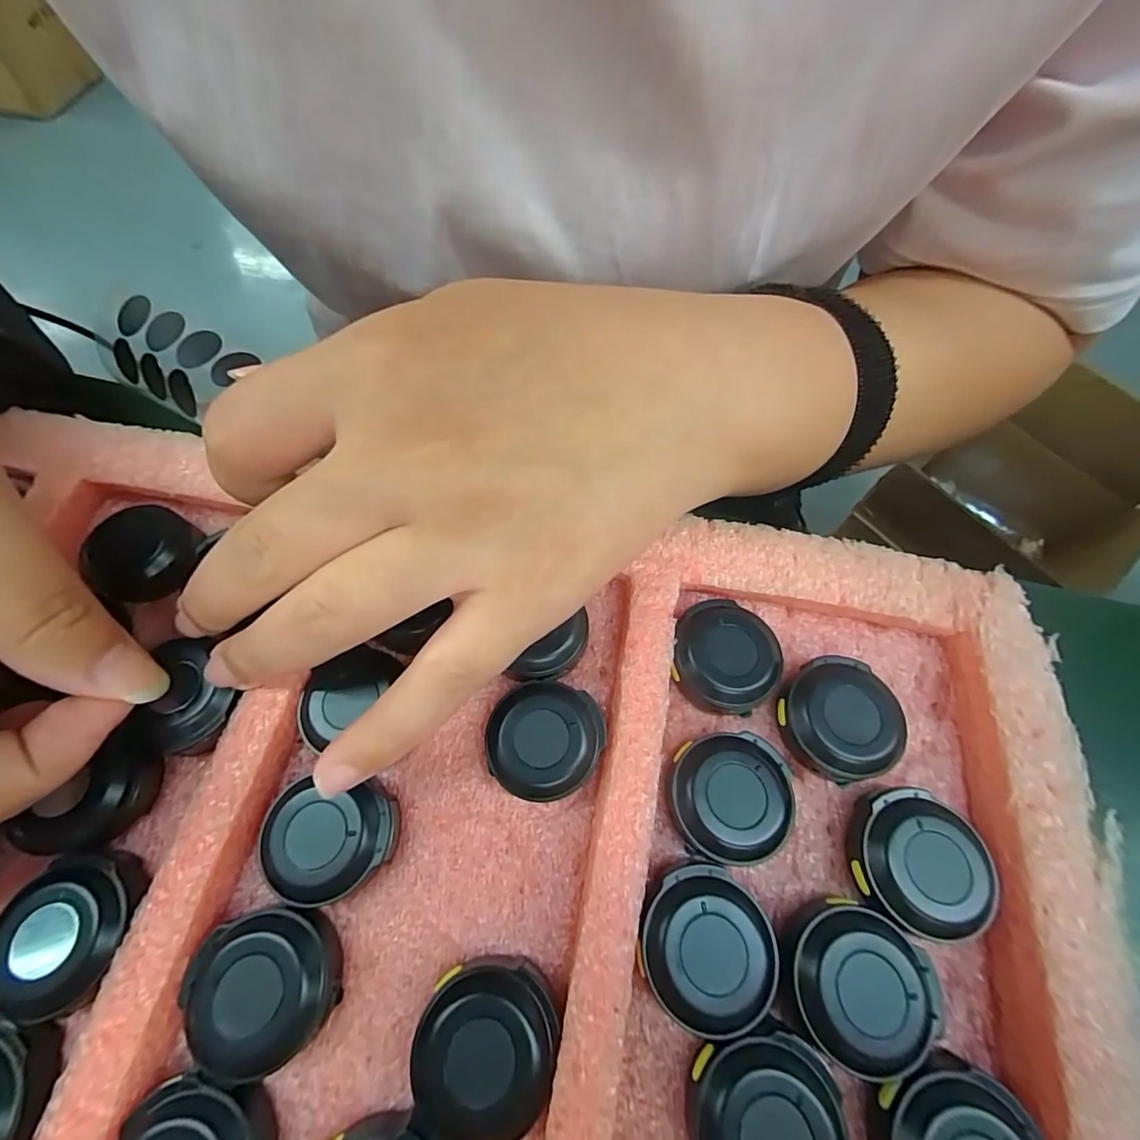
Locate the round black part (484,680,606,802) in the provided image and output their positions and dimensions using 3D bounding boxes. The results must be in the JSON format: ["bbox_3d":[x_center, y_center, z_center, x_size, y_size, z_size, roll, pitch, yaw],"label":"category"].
[{"bbox_3d":[-0.007,0.045,0.134,0.028,0.012,0.029,0,64,1],"label":"round black part"}]

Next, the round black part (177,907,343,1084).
[{"bbox_3d":[-0.067,0.092,0.111,0.030,0.012,0.028,0,64,1],"label":"round black part"}]

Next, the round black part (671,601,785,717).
[{"bbox_3d":[0.043,0.024,0.142,0.028,0.011,0.030,0,64,1],"label":"round black part"}]

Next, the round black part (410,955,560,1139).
[{"bbox_3d":[-0.017,0.101,0.107,0.029,0.011,0.029,0,64,1],"label":"round black part"}]

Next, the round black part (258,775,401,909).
[{"bbox_3d":[-0.058,0.066,0.124,0.031,0.012,0.026,1,64,1],"label":"round black part"}]

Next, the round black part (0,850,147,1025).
[{"bbox_3d":[-0.114,0.082,0.116,0.027,0.011,0.031,5,64,3],"label":"round black part"}]

